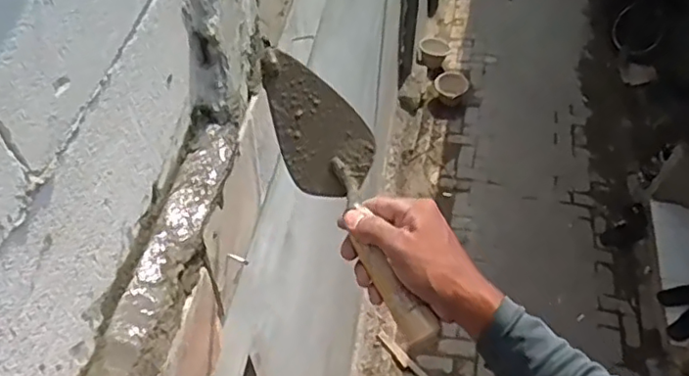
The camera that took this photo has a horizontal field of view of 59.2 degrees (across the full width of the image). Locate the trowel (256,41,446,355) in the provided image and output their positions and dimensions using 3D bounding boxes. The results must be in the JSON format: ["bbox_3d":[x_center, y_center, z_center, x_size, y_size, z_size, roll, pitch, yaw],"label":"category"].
[{"bbox_3d":[0.008,0.005,0.577,0.078,0.070,0.301,-22,68,-15],"label":"trowel"}]

